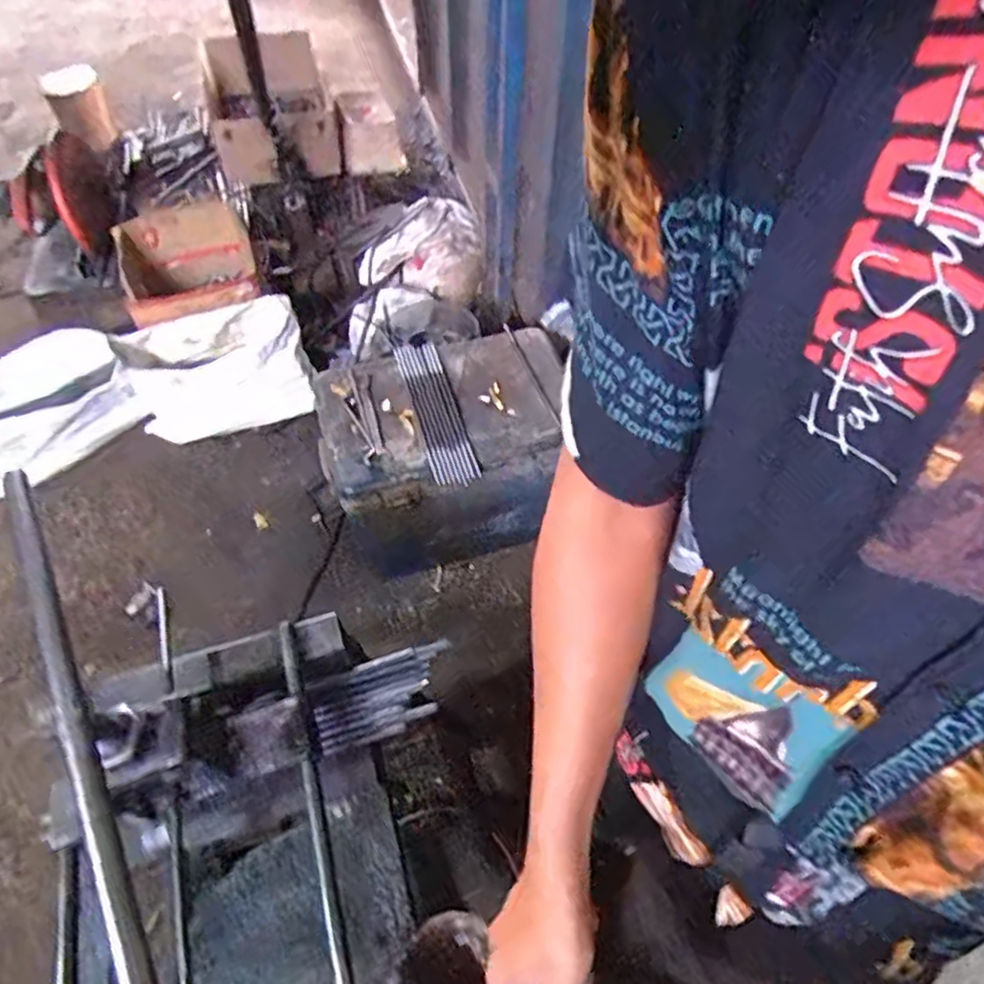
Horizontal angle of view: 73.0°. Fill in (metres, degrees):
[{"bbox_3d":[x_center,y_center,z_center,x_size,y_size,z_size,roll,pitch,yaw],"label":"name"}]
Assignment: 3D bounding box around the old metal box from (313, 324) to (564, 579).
[{"bbox_3d":[-0.092,-0.069,1.413,0.476,0.372,0.348,-18,53,-12],"label":"old metal box"}]

